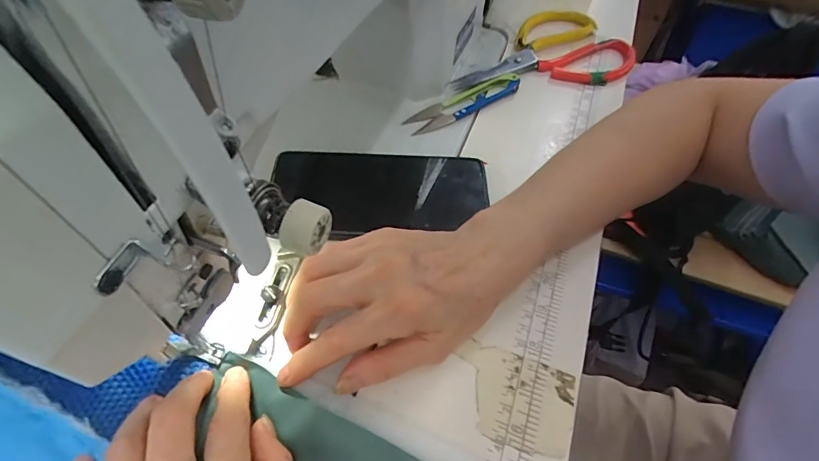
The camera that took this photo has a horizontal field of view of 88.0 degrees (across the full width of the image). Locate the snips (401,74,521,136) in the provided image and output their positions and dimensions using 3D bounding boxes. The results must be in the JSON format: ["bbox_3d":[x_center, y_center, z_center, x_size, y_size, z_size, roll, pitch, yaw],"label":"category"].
[{"bbox_3d":[0.053,-0.119,0.393,0.122,0.010,0.027,-27,61,-20],"label":"snips"}]

